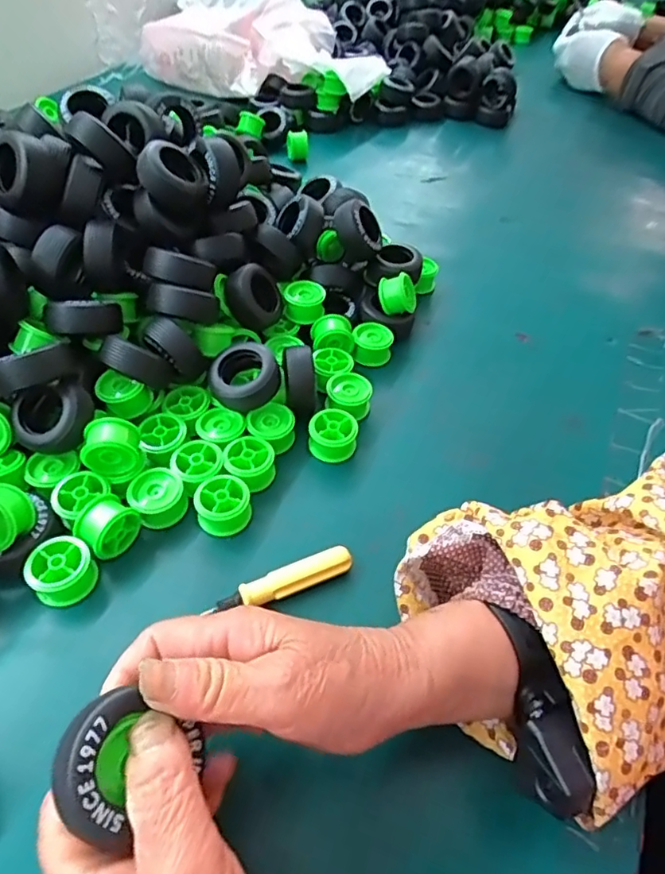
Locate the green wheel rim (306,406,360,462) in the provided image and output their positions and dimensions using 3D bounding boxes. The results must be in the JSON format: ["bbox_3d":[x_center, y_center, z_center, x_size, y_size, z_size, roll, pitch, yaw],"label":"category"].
[{"bbox_3d":[0.000,0.000,0.405,0.033,0.028,0.032,1,50,-1],"label":"green wheel rim"}]

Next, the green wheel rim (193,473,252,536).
[{"bbox_3d":[-0.070,0.044,0.364,0.033,0.024,0.034,1,50,-1],"label":"green wheel rim"}]

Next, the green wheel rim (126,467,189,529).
[{"bbox_3d":[-0.111,0.040,0.365,0.033,0.028,0.028,-28,56,-23],"label":"green wheel rim"}]

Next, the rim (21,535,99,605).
[{"bbox_3d":[-0.154,0.079,0.326,0.034,0.030,0.033,1,50,-1],"label":"rim"}]

